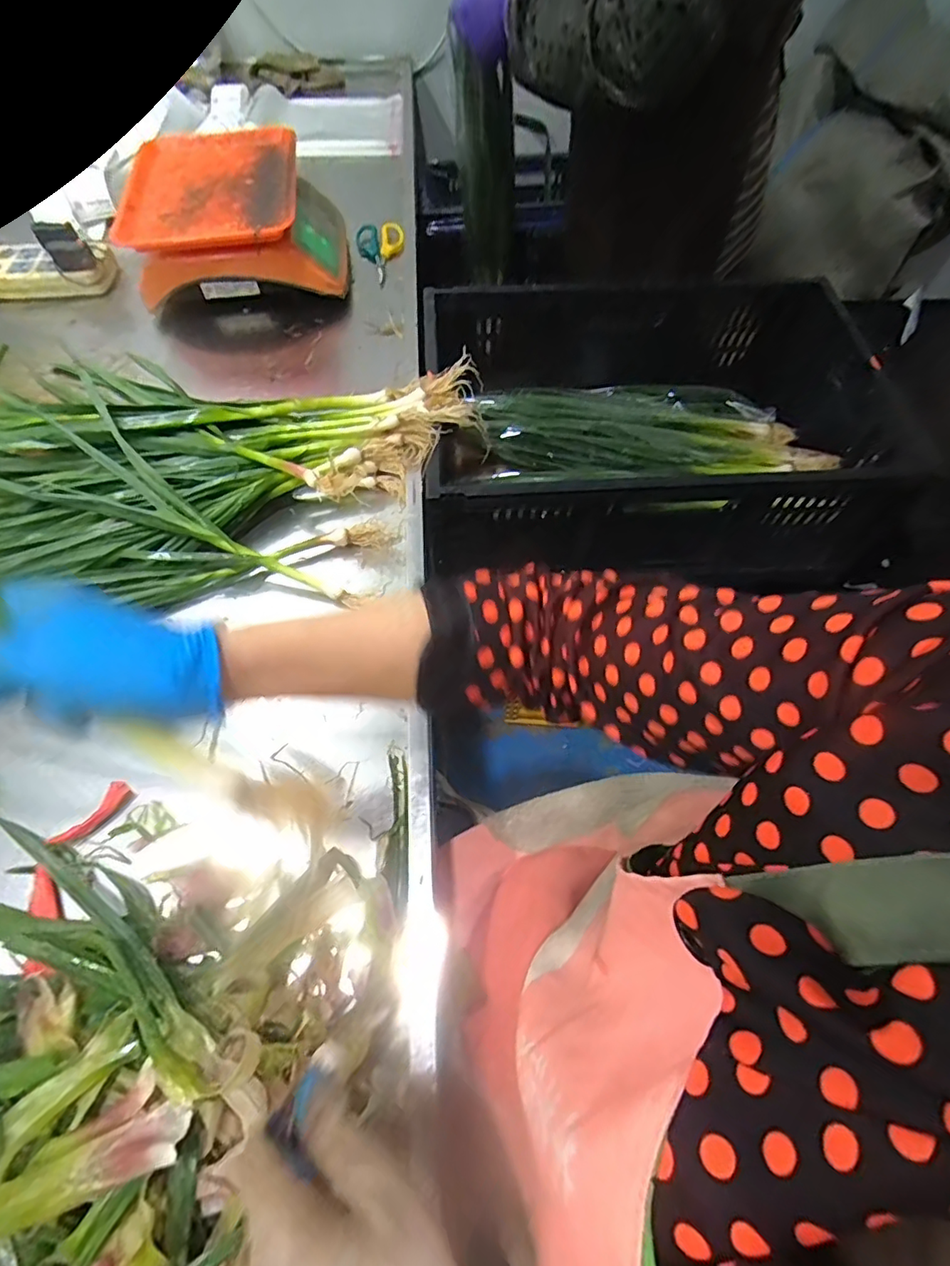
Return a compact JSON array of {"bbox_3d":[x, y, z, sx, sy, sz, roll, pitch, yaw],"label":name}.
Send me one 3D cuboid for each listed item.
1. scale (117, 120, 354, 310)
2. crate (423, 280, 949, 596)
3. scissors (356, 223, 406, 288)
[{"bbox_3d":[-0.344,-0.611,0.801,0.285,0.103,0.290,-7,63,-4],"label":"scale"},{"bbox_3d":[0.289,-0.317,0.809,0.707,0.223,0.456,-4,63,-2],"label":"crate"},{"bbox_3d":[-0.146,-0.605,0.856,0.074,0.016,0.154,-10,63,-5],"label":"scissors"}]

